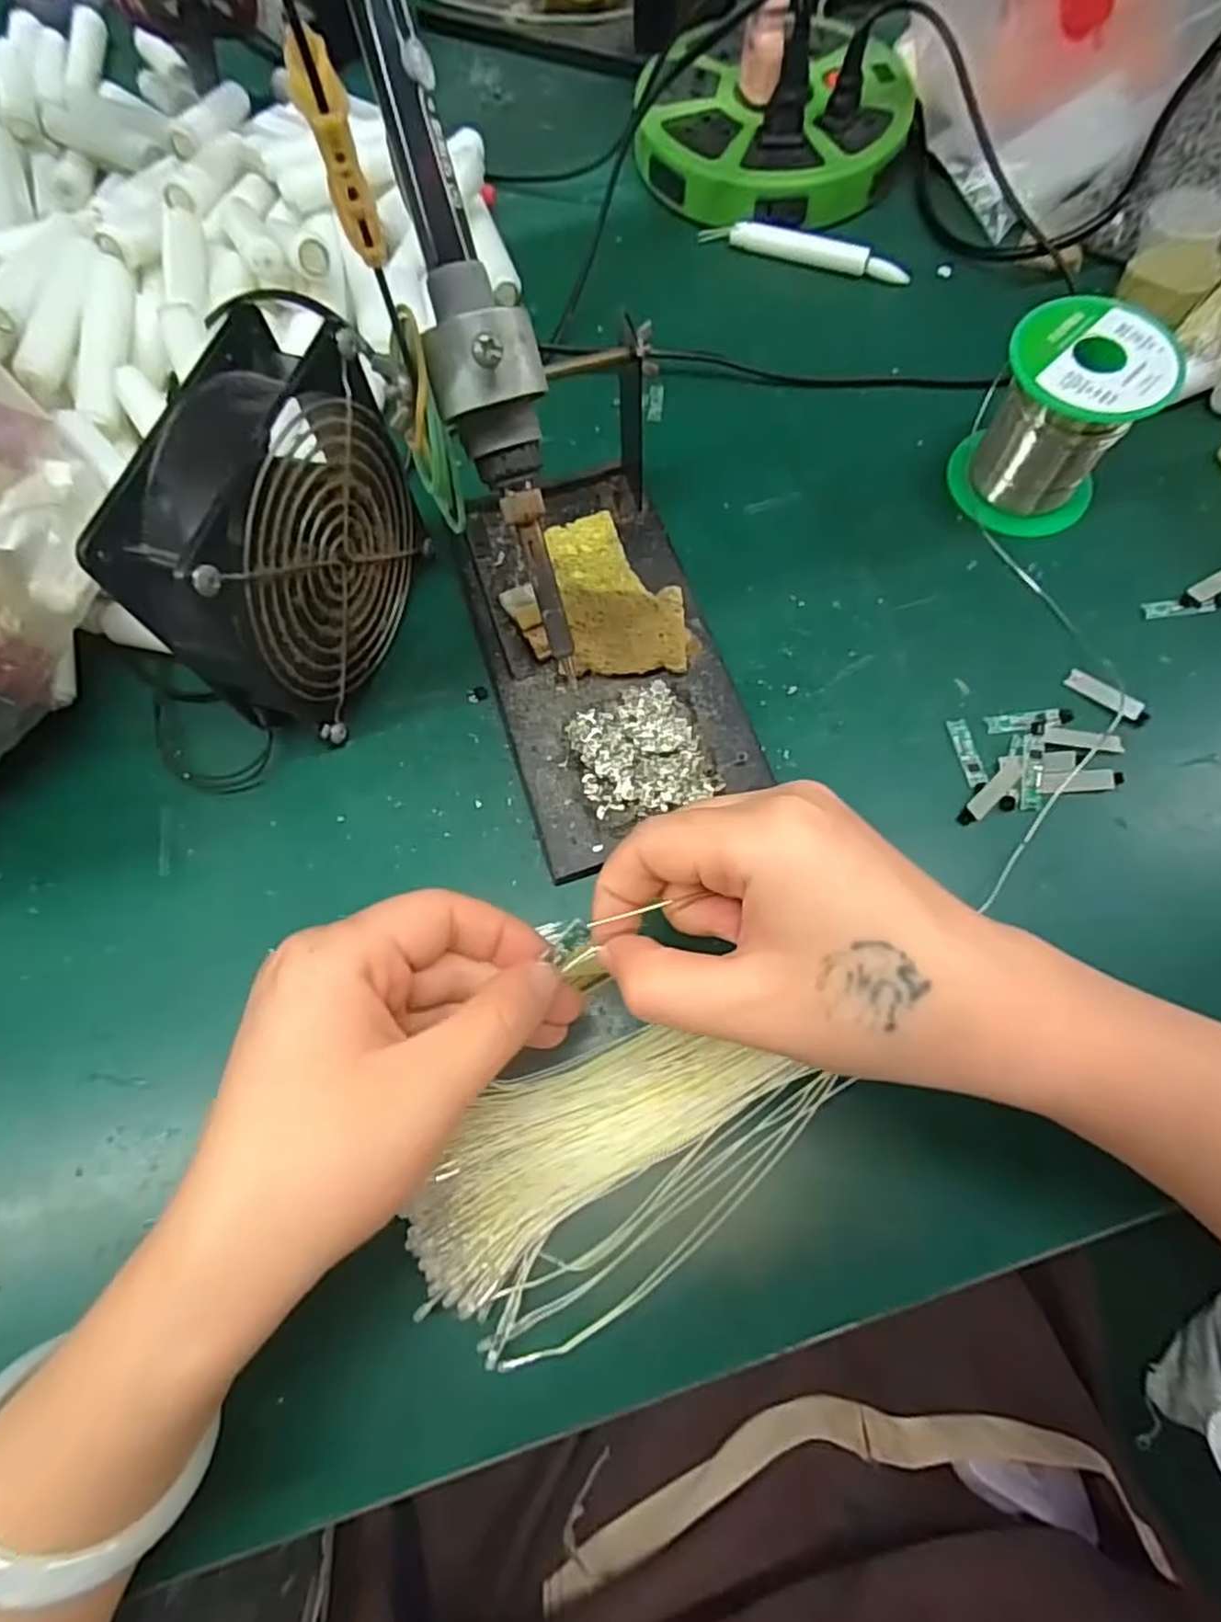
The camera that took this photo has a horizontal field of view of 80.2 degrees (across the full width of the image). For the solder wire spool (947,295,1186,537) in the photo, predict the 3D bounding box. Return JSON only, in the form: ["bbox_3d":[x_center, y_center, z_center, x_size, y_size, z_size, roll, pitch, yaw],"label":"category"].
[{"bbox_3d":[0.207,-0.180,0.336,0.066,0.073,0.066,0,71,1],"label":"solder wire spool"}]

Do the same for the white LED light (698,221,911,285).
[{"bbox_3d":[0.108,-0.314,0.406,0.116,0.011,0.011,19,72,6],"label":"white LED light"}]

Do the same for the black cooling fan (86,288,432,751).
[{"bbox_3d":[-0.122,-0.106,0.287,0.047,0.118,0.129,18,72,7],"label":"black cooling fan"}]

